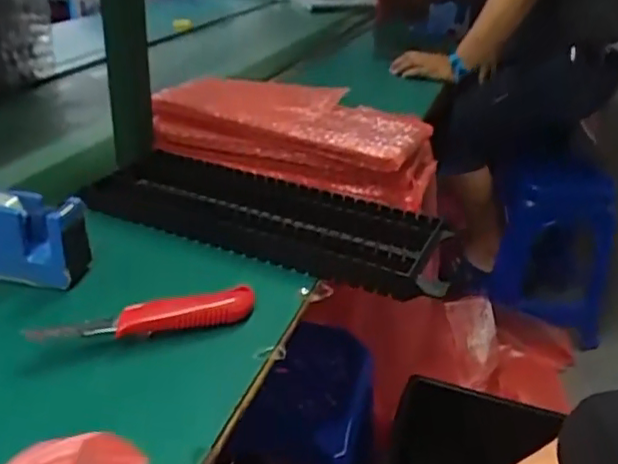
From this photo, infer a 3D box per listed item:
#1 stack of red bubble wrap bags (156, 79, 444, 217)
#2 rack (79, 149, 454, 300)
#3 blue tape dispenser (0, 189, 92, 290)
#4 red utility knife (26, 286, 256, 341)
[{"bbox_3d":[-0.019,-0.140,0.860,0.381,0.089,0.173,12,29,15],"label":"stack of red bubble wrap bags"},{"bbox_3d":[-0.050,-0.025,0.720,0.438,0.039,0.165,17,31,24],"label":"rack"},{"bbox_3d":[-0.285,0.006,0.601,0.131,0.078,0.048,7,28,7],"label":"blue tape dispenser"},{"bbox_3d":[-0.138,0.076,0.535,0.191,0.022,0.035,-10,31,-24],"label":"red utility knife"}]

